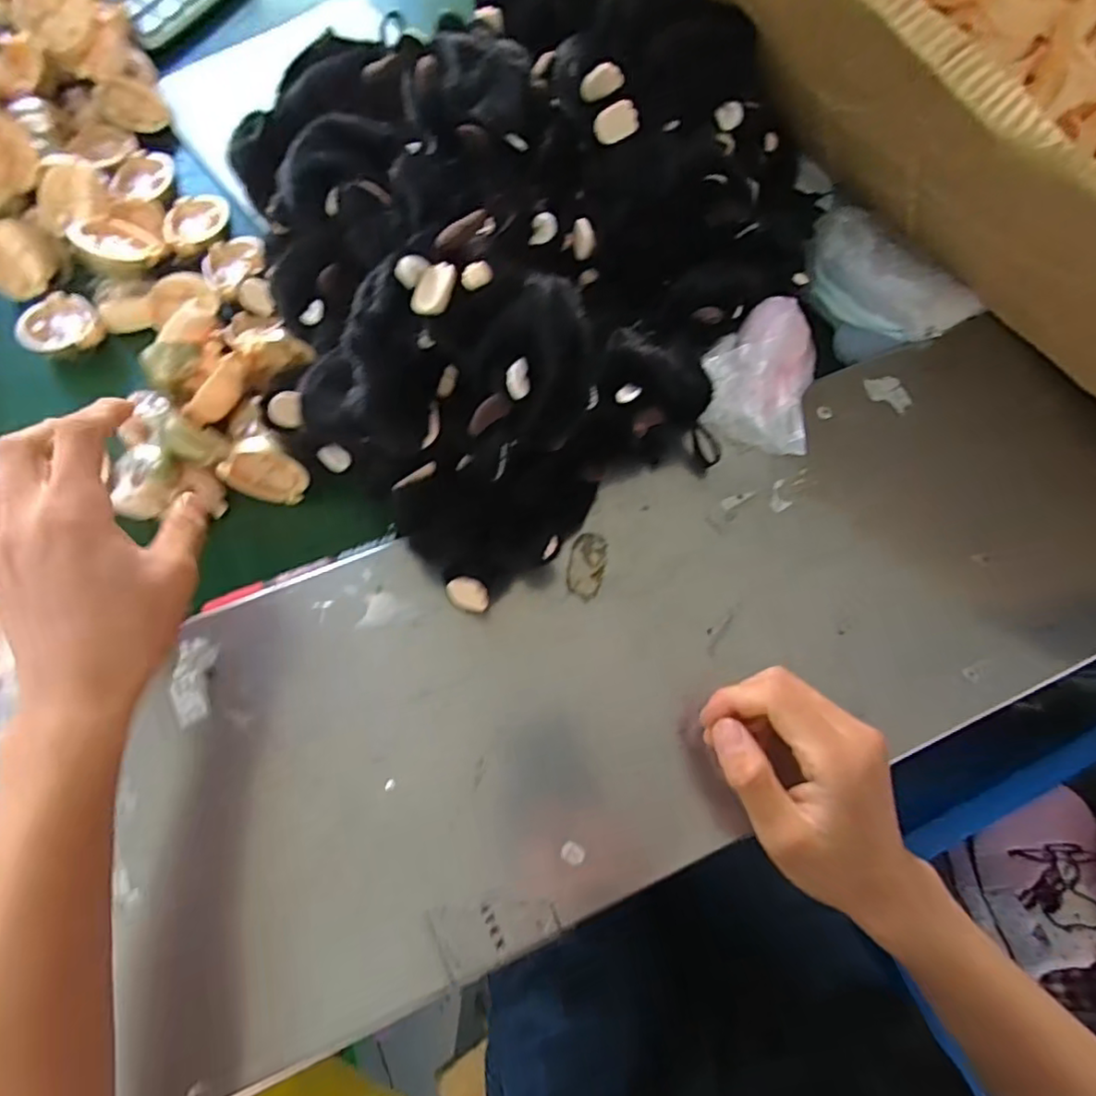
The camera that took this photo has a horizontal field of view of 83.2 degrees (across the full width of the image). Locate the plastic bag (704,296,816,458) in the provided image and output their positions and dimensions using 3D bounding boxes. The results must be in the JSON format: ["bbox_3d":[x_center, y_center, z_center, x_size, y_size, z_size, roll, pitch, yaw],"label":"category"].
[{"bbox_3d":[0.144,-0.121,0.415,0.071,0.030,0.107,16,72,2],"label":"plastic bag"}]

